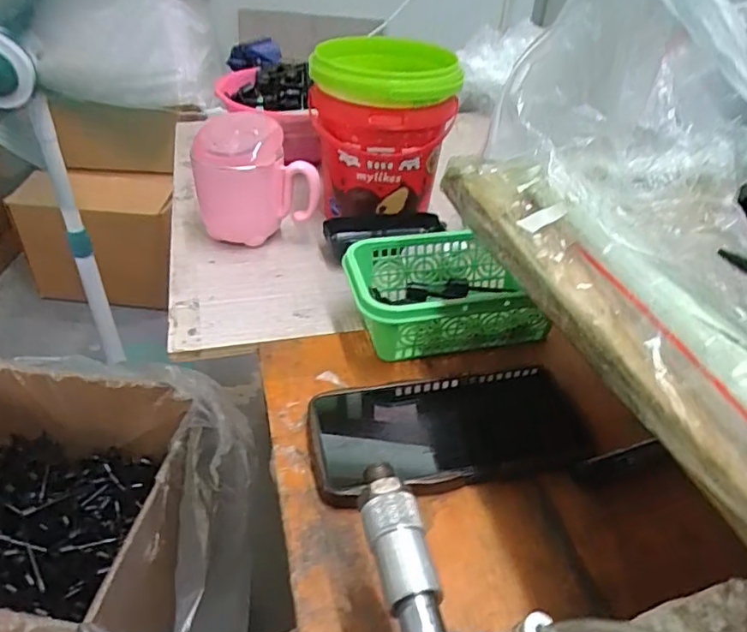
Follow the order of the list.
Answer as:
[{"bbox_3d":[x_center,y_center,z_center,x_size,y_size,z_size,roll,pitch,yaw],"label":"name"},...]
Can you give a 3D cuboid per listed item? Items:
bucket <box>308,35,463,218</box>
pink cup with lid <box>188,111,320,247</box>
[{"bbox_3d":[0.006,-0.182,0.541,0.129,0.133,0.141,-1,37,-5],"label":"bucket"},{"bbox_3d":[-0.107,-0.124,0.510,0.104,0.101,0.074,-9,39,-16],"label":"pink cup with lid"}]

